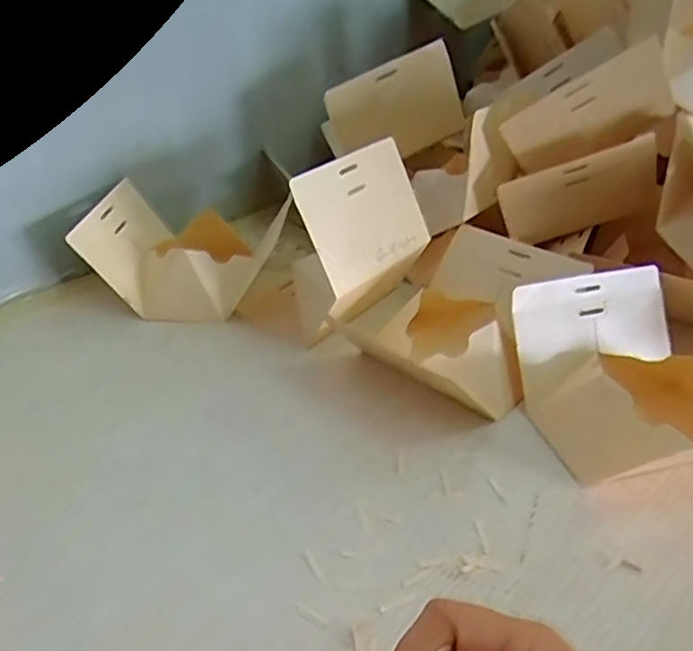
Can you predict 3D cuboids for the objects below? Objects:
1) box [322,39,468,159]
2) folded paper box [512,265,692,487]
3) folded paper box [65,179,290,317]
[{"bbox_3d":[0.044,-0.204,0.623,0.131,0.084,0.026,-22,7,13],"label":"box"},{"bbox_3d":[0.196,0.032,0.452,0.129,0.073,0.138,-9,36,-13],"label":"folded paper box"},{"bbox_3d":[-0.149,-0.074,0.602,0.159,0.069,0.136,8,36,10],"label":"folded paper box"}]

